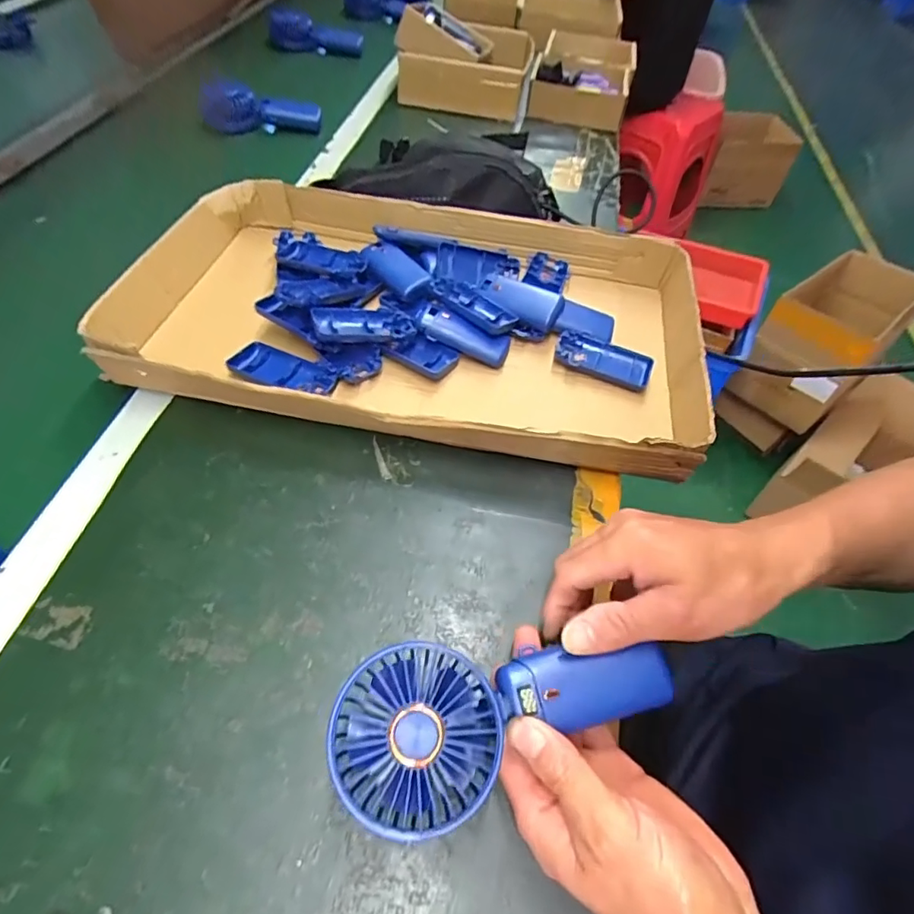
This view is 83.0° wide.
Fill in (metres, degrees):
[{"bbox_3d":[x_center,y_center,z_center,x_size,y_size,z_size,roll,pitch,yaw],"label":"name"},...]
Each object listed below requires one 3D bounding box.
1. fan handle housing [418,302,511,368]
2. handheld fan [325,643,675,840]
[{"bbox_3d":[0.007,-0.119,0.500,0.088,0.017,0.033,26,56,-1],"label":"fan handle housing"},{"bbox_3d":[0.025,0.135,0.273,0.180,0.033,0.078,-10,56,-7],"label":"handheld fan"}]

